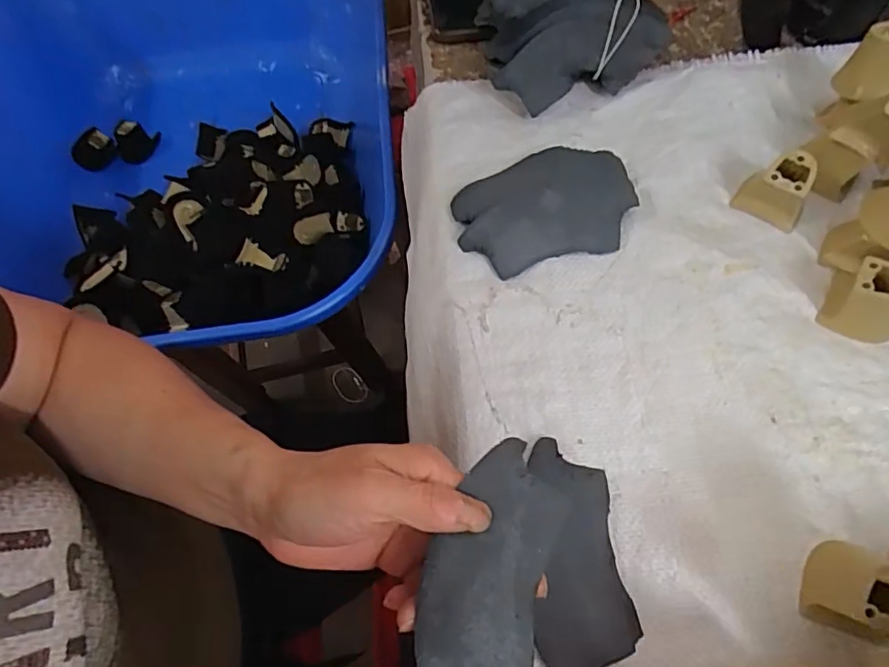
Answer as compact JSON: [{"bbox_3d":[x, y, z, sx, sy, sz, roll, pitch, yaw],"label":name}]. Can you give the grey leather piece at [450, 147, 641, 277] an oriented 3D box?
[{"bbox_3d":[0.071,-0.088,0.393,0.124,0.016,0.082,-16,65,-4],"label":"grey leather piece"}]

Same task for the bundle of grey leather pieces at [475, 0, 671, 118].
[{"bbox_3d":[0.087,-0.240,0.432,0.129,0.066,0.114,-19,65,-6],"label":"bundle of grey leather pieces"}]

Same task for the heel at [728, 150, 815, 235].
[{"bbox_3d":[0.227,-0.099,0.380,0.043,0.036,0.034,33,71,17],"label":"heel"}]

